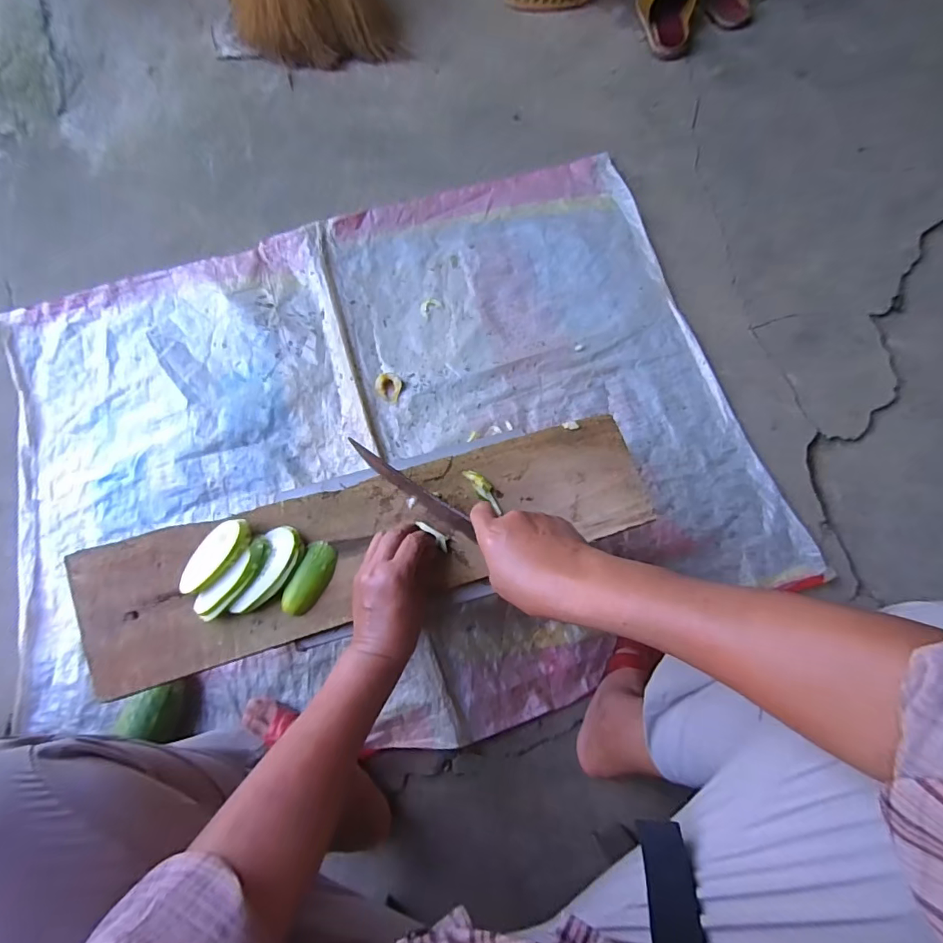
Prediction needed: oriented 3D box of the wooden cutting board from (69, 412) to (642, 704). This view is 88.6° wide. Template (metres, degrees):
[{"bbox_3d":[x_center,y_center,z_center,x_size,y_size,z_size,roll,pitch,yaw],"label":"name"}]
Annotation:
[{"bbox_3d":[-0.114,0.076,0.520,0.614,0.030,0.154,-16,73,-3],"label":"wooden cutting board"}]

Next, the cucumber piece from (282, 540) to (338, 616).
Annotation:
[{"bbox_3d":[-0.170,0.113,0.512,0.035,0.010,0.078,20,74,8],"label":"cucumber piece"}]

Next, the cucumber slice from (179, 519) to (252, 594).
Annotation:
[{"bbox_3d":[-0.270,0.089,0.513,0.048,0.016,0.088,33,82,28],"label":"cucumber slice"}]

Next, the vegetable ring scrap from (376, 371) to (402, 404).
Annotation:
[{"bbox_3d":[-0.139,-0.144,0.814,0.044,0.013,0.045,0,73,1],"label":"vegetable ring scrap"}]

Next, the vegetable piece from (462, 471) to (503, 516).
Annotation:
[{"bbox_3d":[0.014,0.021,0.538,0.018,0.014,0.060,-38,81,-10],"label":"vegetable piece"}]

